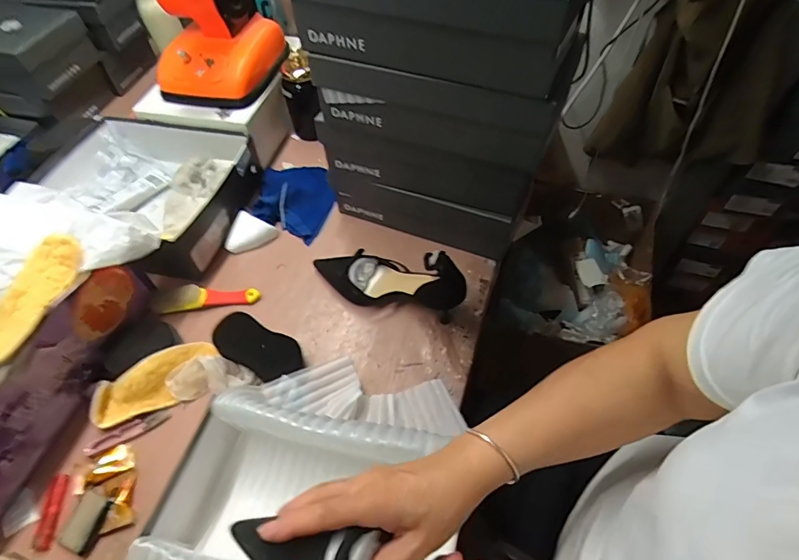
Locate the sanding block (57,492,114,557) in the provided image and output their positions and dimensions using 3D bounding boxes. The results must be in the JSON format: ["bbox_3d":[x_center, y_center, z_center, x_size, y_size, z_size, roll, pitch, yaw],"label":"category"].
[{"bbox_3d":[-0.357,0.277,0.517,0.041,0.017,0.058,18,58,14],"label":"sanding block"}]

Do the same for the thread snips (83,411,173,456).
[{"bbox_3d":[-0.346,0.194,0.579,0.102,0.008,0.020,-27,58,-16],"label":"thread snips"}]

